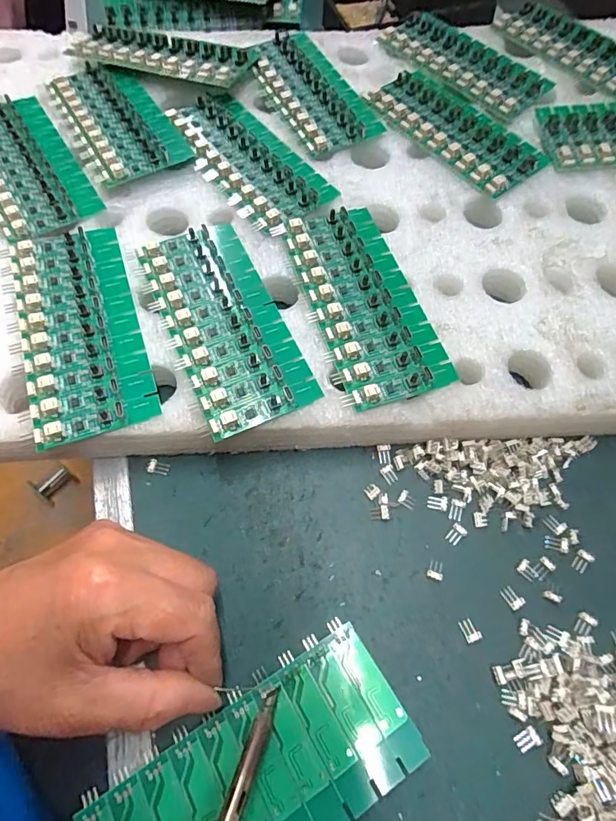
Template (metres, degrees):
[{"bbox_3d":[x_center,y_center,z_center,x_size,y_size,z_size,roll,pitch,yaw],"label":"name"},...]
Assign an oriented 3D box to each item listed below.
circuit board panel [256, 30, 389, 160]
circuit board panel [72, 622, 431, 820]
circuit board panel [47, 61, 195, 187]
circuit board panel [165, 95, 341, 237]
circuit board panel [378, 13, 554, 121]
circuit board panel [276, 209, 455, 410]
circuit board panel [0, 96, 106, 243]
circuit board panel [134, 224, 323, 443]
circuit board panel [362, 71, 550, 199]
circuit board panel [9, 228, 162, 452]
[{"bbox_3d":[0.001,-0.246,0.363,0.061,0.008,0.133,-24,71,-11],"label":"circuit board panel"},{"bbox_3d":[-0.022,0.159,0.202,0.138,0.013,0.063,-25,71,-14],"label":"circuit board panel"},{"bbox_3d":[-0.138,-0.210,0.334,0.066,0.012,0.129,-28,72,-13],"label":"circuit board panel"},{"bbox_3d":[-0.043,-0.178,0.328,0.067,0.006,0.136,-35,73,-14],"label":"circuit board panel"},{"bbox_3d":[0.124,-0.281,0.384,0.065,0.010,0.140,-39,75,-16],"label":"circuit board panel"},{"bbox_3d":[0.032,-0.068,0.281,0.064,0.011,0.137,-17,70,-9],"label":"circuit board panel"},{"bbox_3d":[-0.195,-0.167,0.318,0.066,0.009,0.137,-30,72,-13],"label":"circuit board panel"},{"bbox_3d":[-0.050,-0.053,0.270,0.064,0.010,0.136,-24,71,-11],"label":"circuit board panel"},{"bbox_3d":[0.105,-0.208,0.346,0.058,0.008,0.135,-37,74,-15],"label":"circuit board panel"},{"bbox_3d":[-0.128,-0.049,0.267,0.060,0.011,0.136,-18,70,-9],"label":"circuit board panel"}]

